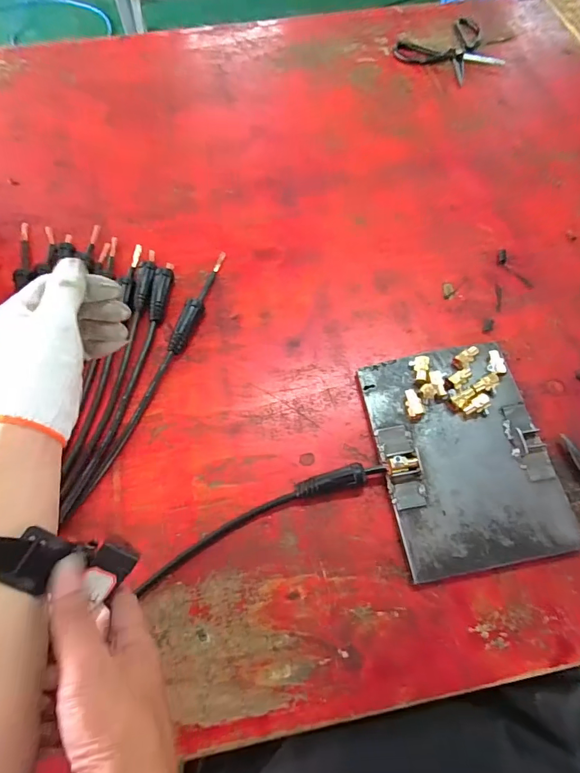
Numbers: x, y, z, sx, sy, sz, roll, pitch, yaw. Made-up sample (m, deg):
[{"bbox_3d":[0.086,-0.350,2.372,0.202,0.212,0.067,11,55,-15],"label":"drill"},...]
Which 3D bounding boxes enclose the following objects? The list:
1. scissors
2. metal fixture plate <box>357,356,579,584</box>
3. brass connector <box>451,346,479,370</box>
[{"bbox_3d":[0.318,-0.669,0.828,0.190,0.010,0.163,-23,70,-9],"label":"scissors"},{"bbox_3d":[0.205,0.079,0.494,0.192,0.031,0.251,-9,68,-4],"label":"metal fixture plate"},{"bbox_3d":[0.225,-0.037,0.528,0.037,0.013,0.020,-42,73,1],"label":"brass connector"}]

